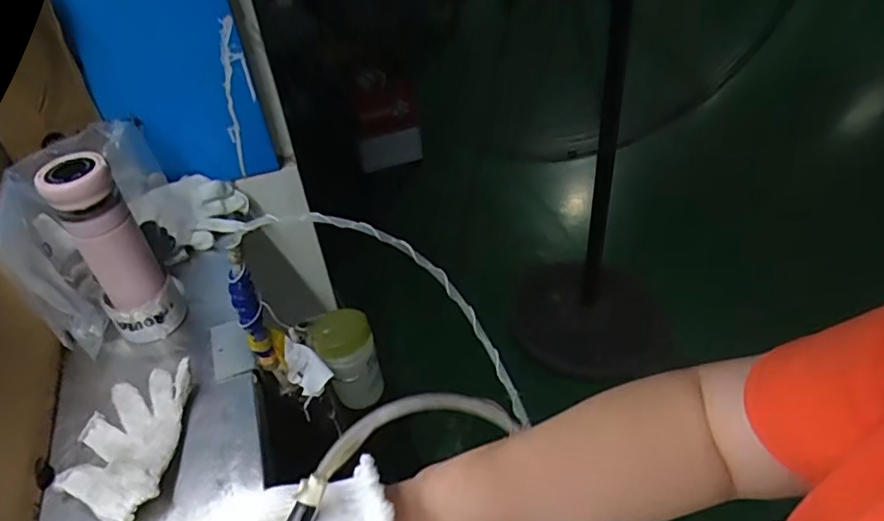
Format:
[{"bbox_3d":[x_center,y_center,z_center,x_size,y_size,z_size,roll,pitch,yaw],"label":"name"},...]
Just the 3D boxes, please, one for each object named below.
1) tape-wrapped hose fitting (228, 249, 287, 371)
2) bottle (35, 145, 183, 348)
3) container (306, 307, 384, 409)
[{"bbox_3d":[-0.198,0.057,0.632,0.038,0.193,0.030,-21,44,-17],"label":"tape-wrapped hose fitting"},{"bbox_3d":[-0.368,-0.006,0.676,0.079,0.230,0.060,-29,45,-19],"label":"bottle"},{"bbox_3d":[-0.127,0.134,0.802,0.076,0.143,0.081,-3,42,3],"label":"container"}]

